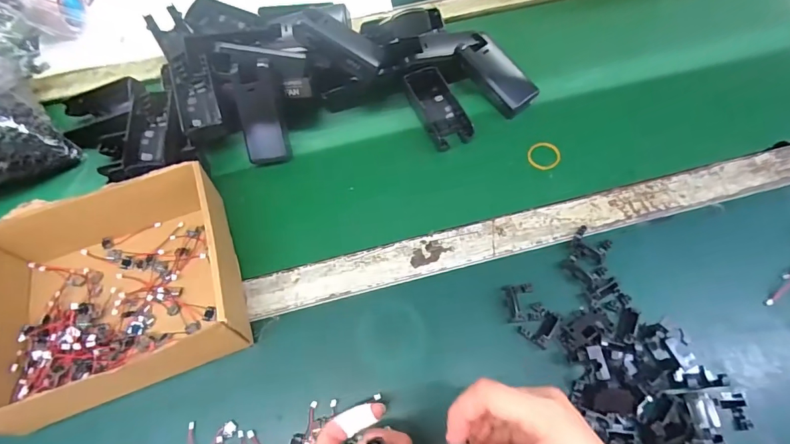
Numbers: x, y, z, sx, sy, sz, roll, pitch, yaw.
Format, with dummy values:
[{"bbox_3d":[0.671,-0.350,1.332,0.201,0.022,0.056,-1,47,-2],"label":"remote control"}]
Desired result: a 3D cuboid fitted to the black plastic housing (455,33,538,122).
[{"bbox_3d":[0.122,-0.179,0.521,0.045,0.030,0.107,-38,86,-15],"label":"black plastic housing"}]

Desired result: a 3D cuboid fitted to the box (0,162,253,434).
[{"bbox_3d":[-0.258,0.060,0.393,0.209,0.076,0.192,-18,66,-7],"label":"box"}]

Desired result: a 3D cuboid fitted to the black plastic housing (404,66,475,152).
[{"bbox_3d":[0.051,-0.137,0.511,0.049,0.025,0.109,-20,67,-8],"label":"black plastic housing"}]

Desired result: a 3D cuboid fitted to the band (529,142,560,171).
[{"bbox_3d":[0.172,-0.076,0.494,0.036,0.008,0.034,-1,65,1],"label":"band"}]

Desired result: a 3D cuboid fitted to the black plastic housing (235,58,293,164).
[{"bbox_3d":[-0.146,-0.118,0.470,0.044,0.015,0.108,-8,106,-2],"label":"black plastic housing"}]

